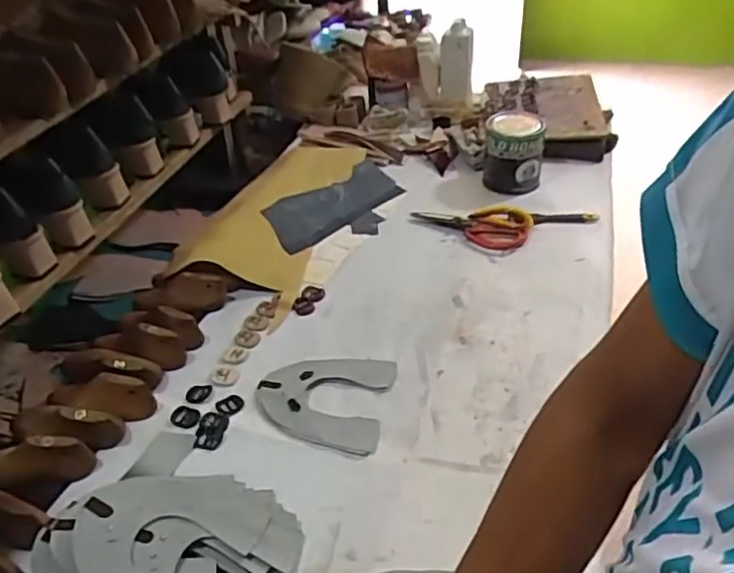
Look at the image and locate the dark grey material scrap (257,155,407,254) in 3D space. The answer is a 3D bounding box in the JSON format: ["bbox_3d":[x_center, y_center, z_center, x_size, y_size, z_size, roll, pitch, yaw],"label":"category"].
[{"bbox_3d":[-0.039,-0.148,1.184,0.145,0.030,0.323,44,46,14],"label":"dark grey material scrap"}]

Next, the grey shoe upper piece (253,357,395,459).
[{"bbox_3d":[-0.059,0.140,0.820,0.166,0.008,0.162,6,37,11],"label":"grey shoe upper piece"}]

